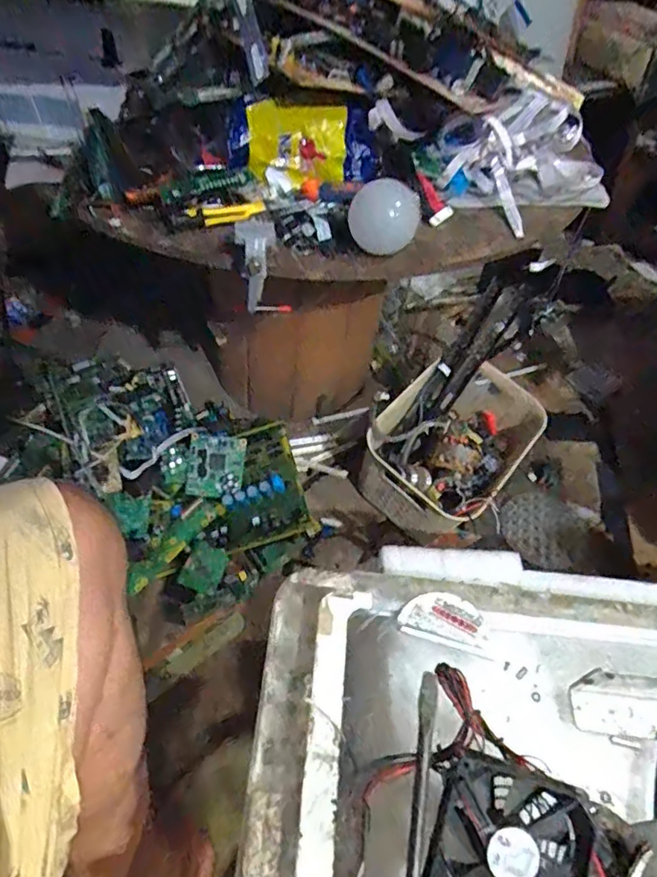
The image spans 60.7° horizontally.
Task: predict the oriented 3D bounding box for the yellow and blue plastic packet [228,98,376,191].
[{"bbox_3d":[-0.025,-0.299,0.569,0.146,0.072,0.014,-2,26,-8],"label":"yellow and blue plastic packet"}]

